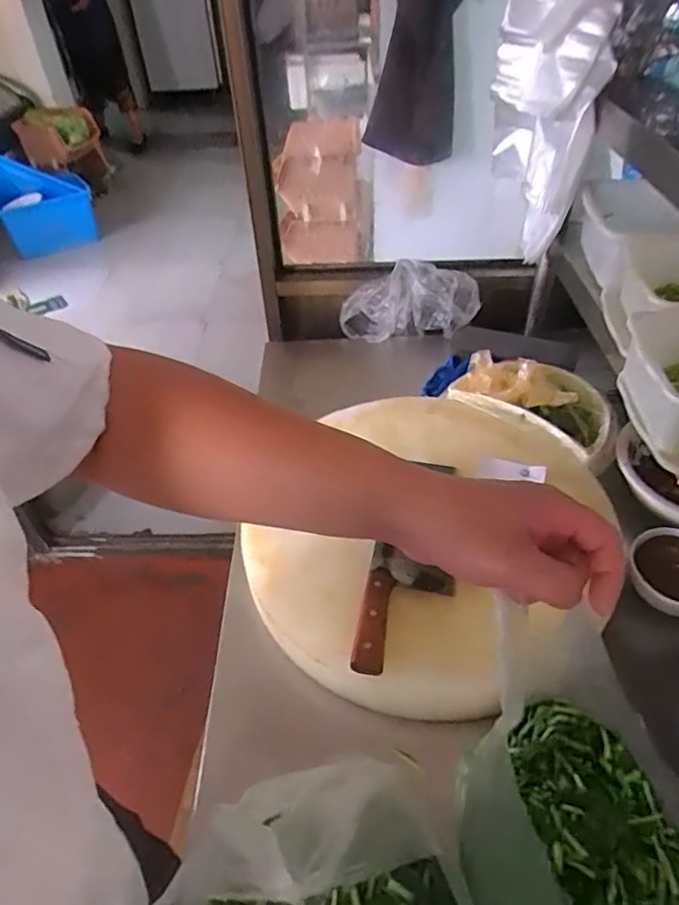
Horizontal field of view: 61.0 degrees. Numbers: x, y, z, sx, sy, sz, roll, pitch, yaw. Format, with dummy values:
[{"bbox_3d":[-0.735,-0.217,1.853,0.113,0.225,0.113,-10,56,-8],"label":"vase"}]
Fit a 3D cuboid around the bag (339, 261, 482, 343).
[{"bbox_3d":[0.129,-0.284,1.097,0.261,0.129,0.061,10,45,13],"label":"bag"}]

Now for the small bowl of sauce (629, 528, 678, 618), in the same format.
[{"bbox_3d":[0.411,0.148,0.703,0.109,0.043,0.110,-1,44,1],"label":"small bowl of sauce"}]

